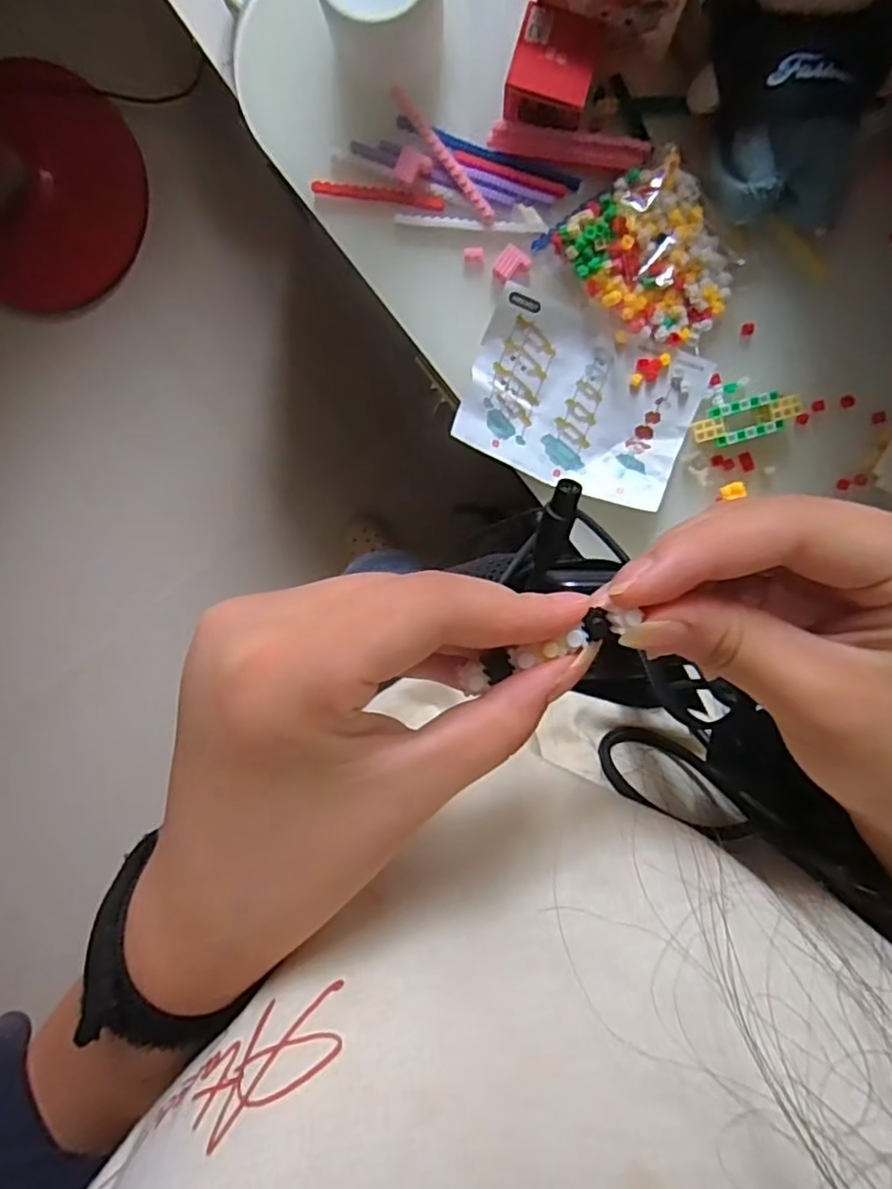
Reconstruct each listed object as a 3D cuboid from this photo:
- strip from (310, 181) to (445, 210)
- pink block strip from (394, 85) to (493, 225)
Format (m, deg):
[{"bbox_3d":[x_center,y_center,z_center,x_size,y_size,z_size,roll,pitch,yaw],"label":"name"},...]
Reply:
[{"bbox_3d":[-0.049,-0.287,0.461,0.096,0.005,0.009,9,100,2],"label":"strip"},{"bbox_3d":[-0.001,-0.307,0.448,0.010,0.008,0.107,-38,95,9],"label":"pink block strip"}]

